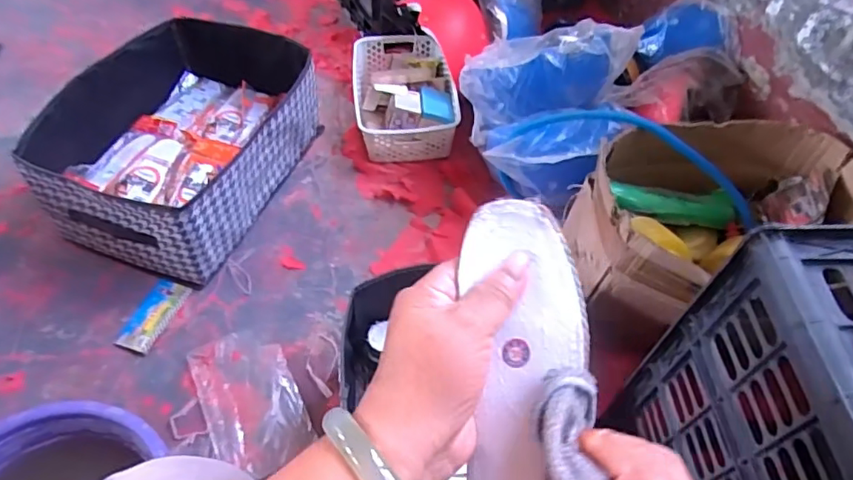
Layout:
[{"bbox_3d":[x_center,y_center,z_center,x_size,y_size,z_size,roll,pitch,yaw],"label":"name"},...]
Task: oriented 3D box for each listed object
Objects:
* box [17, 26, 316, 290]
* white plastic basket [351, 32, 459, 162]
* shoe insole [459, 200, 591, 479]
[{"bbox_3d":[-0.406,-0.173,0.993,0.318,0.188,0.441,17,54,9],"label":"box"},{"bbox_3d":[-0.046,-0.301,1.173,0.195,0.094,0.317,-3,53,-6],"label":"white plastic basket"},{"bbox_3d":[0.049,0.087,0.285,0.062,0.013,0.215,-2,77,13],"label":"shoe insole"}]

